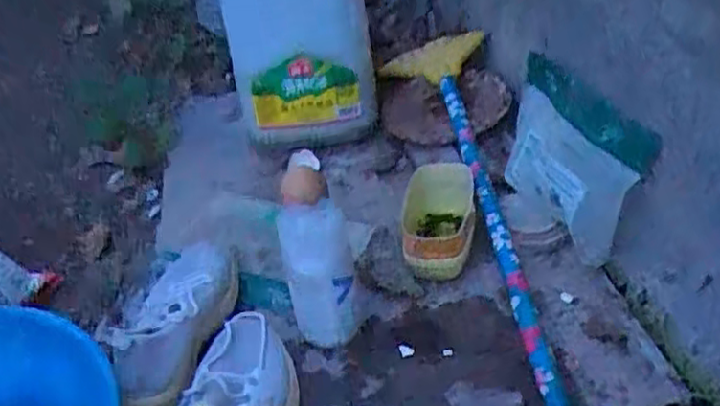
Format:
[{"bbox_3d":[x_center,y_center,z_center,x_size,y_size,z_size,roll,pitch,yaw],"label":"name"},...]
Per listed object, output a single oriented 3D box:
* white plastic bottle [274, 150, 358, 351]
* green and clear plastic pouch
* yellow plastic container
[{"bbox_3d":[-0.042,0.048,0.686,0.066,0.212,0.051,-9,34,-3],"label":"white plastic bottle"},{"bbox_3d":[0.233,-0.047,0.799,0.046,0.167,0.217,-7,32,-19],"label":"green and clear plastic pouch"},{"bbox_3d":[0.092,0.025,0.829,0.080,0.067,0.150,-2,35,7],"label":"yellow plastic container"}]

